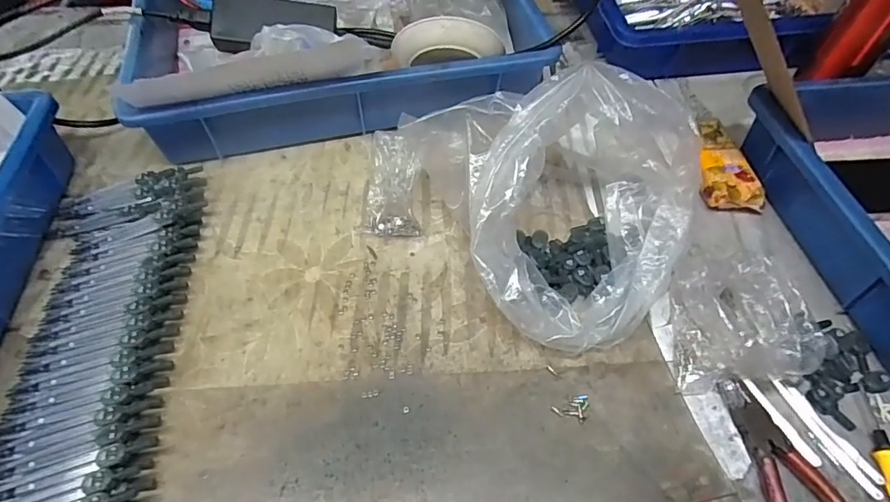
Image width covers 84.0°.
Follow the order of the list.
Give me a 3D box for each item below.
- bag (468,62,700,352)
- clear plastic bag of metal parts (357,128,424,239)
[{"bbox_3d":[0.110,-0.043,0.412,0.184,0.123,0.217,33,62,20],"label":"bag"},{"bbox_3d":[-0.051,-0.062,0.463,0.056,0.066,0.076,-2,56,-2],"label":"clear plastic bag of metal parts"}]

